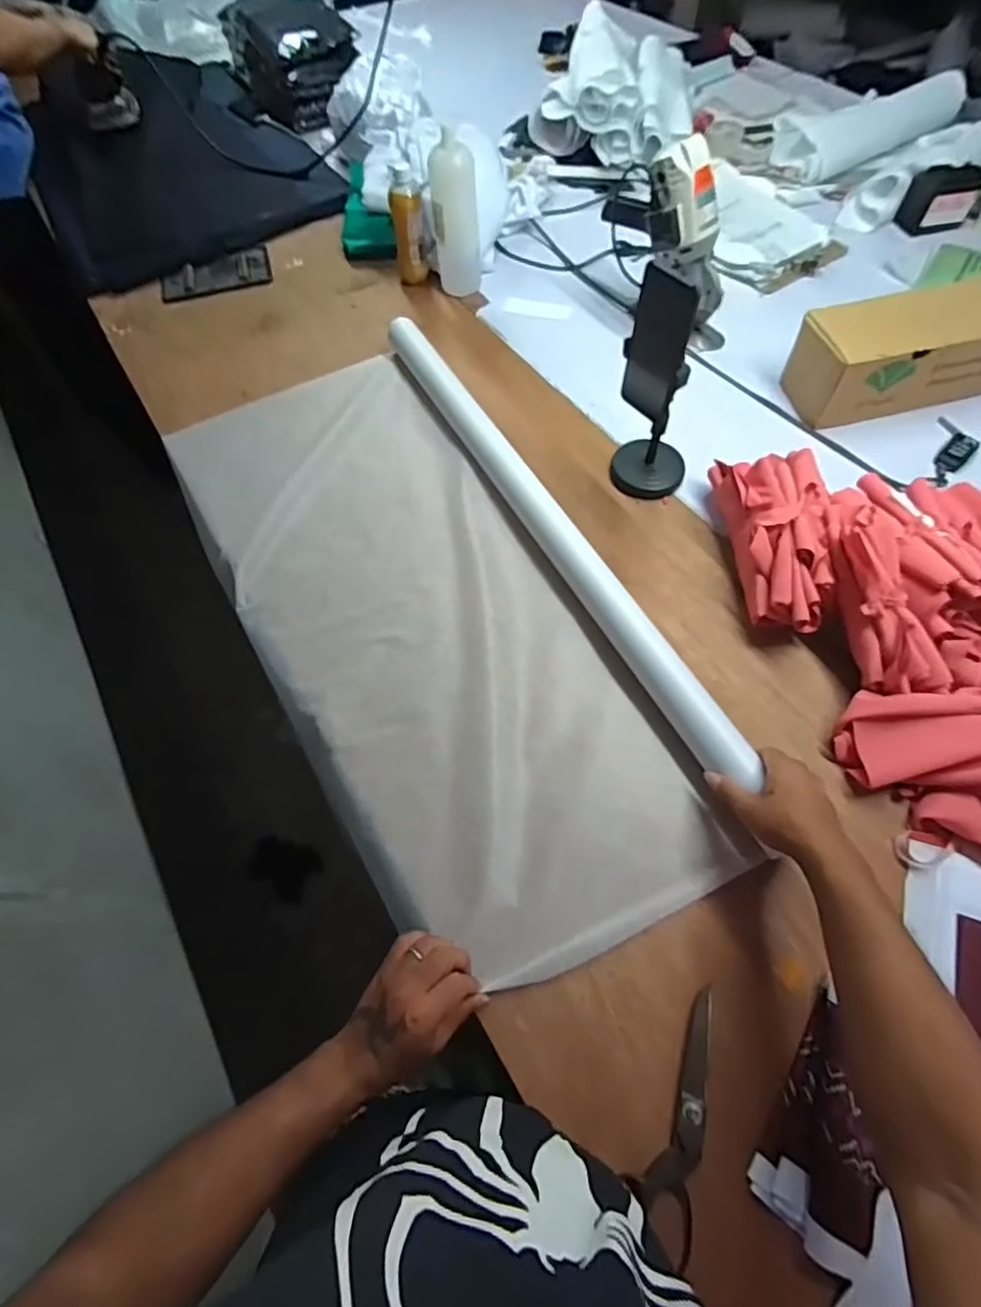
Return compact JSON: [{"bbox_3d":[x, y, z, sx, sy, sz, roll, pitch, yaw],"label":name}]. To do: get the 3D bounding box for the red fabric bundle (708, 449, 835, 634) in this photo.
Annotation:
[{"bbox_3d":[0.370,-0.163,0.729,0.109,0.096,0.285,-3,62,2],"label":"red fabric bundle"}]

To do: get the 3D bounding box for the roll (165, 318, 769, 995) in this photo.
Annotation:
[{"bbox_3d":[-0.087,-0.080,0.736,0.438,0.043,0.909,-25,65,-10],"label":"roll"}]

